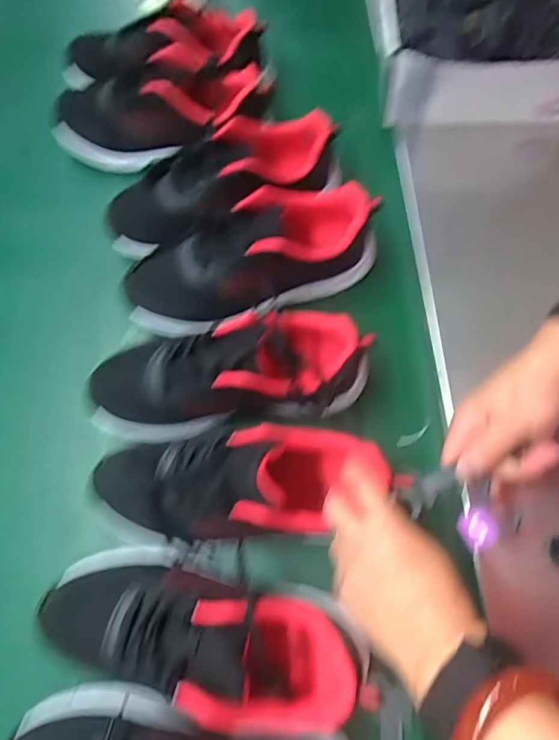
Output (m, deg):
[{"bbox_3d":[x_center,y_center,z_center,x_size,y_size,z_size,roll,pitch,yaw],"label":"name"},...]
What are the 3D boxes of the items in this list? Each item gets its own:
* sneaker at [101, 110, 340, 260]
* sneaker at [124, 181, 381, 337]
[{"bbox_3d":[-0.053,-0.189,0.501,0.258,0.084,0.107,-21,70,-8],"label":"sneaker"},{"bbox_3d":[-0.028,-0.108,0.470,0.246,0.085,0.084,-20,69,-7],"label":"sneaker"}]

